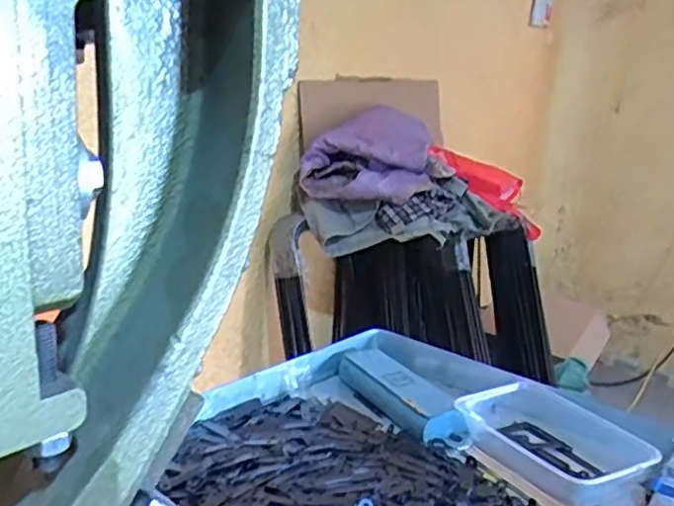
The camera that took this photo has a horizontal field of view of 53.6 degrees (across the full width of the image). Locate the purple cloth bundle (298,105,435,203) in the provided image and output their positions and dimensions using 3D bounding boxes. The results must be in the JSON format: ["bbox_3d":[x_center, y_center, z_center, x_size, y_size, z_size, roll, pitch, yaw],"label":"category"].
[{"bbox_3d":[0.077,-0.226,1.563,0.276,0.184,0.196,16,18,37],"label":"purple cloth bundle"}]

